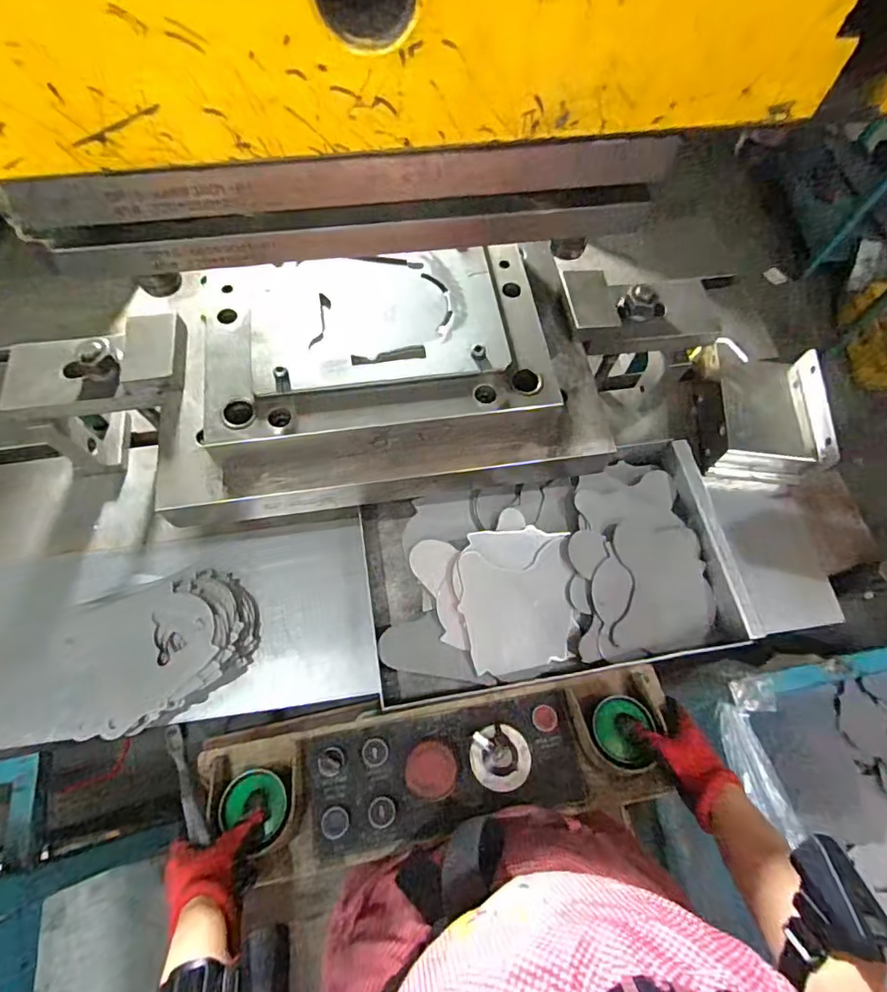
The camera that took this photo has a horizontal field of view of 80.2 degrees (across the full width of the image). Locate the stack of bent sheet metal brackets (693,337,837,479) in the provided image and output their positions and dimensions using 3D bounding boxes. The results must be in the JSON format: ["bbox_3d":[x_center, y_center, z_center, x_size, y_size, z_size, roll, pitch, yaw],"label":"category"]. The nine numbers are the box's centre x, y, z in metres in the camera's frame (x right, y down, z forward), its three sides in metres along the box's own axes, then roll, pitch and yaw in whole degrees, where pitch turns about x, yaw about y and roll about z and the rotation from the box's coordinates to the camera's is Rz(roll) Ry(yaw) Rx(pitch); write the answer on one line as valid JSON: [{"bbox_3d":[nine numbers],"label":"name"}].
[{"bbox_3d":[0.404,-0.110,0.674,0.142,0.087,0.163,5,66,0],"label":"stack of bent sheet metal brackets"}]

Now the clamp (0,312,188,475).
[{"bbox_3d":[-0.350,-0.104,0.589,0.173,0.168,0.088,-4,66,-4],"label":"clamp"}]

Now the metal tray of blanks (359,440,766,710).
[{"bbox_3d":[0.115,0.075,0.581,0.385,0.085,0.226,-9,67,-6],"label":"metal tray of blanks"}]

